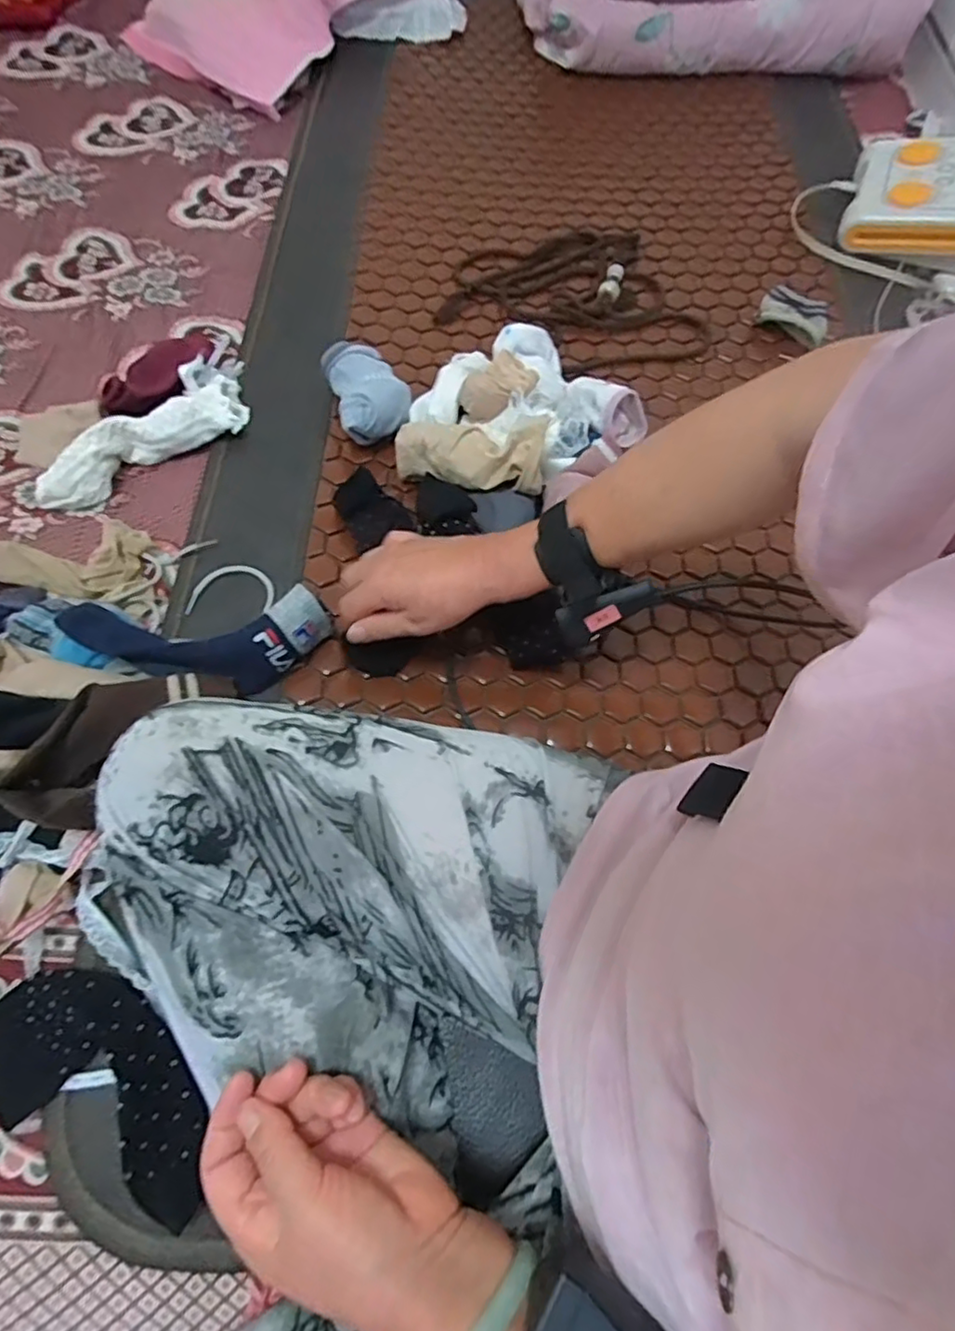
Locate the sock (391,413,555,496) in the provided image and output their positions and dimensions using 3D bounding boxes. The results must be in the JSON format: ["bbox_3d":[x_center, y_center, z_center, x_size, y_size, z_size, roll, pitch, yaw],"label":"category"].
[{"bbox_3d":[-0.009,-0.188,0.572,0.142,0.044,0.068,14,64,25],"label":"sock"}]

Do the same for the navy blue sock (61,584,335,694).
[{"bbox_3d":[-0.209,-0.016,0.497,0.183,0.079,0.060,-10,65,-6],"label":"navy blue sock"}]

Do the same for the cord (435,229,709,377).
[{"bbox_3d":[0.099,-0.426,0.743,0.274,0.017,0.237,-16,66,-8],"label":"cord"}]

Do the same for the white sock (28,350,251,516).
[{"bbox_3d":[-0.329,-0.223,0.625,0.222,0.057,0.079,-29,68,-14],"label":"white sock"}]

